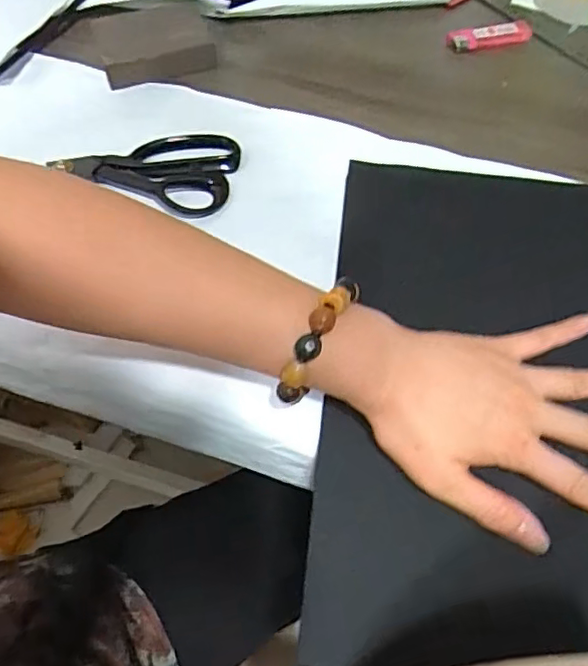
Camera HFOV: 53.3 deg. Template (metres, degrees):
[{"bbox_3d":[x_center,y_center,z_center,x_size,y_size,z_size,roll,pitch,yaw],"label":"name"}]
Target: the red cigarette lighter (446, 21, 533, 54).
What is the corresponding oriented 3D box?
[{"bbox_3d":[0.181,-0.273,0.542,0.077,0.011,0.024,-11,61,-5],"label":"red cigarette lighter"}]

